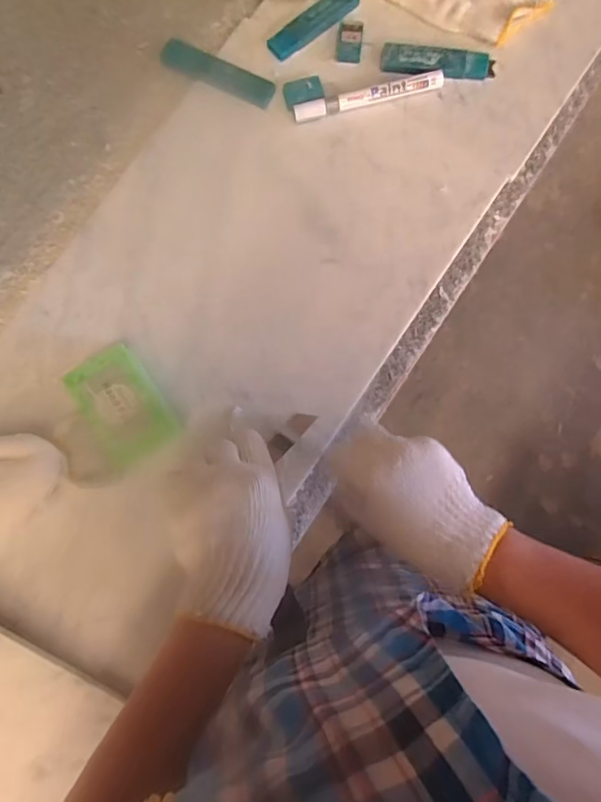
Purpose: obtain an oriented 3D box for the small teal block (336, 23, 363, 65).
[{"bbox_3d":[0.048,-0.346,0.487,0.023,0.011,0.038,6,84,2],"label":"small teal block"}]

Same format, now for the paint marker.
[{"bbox_3d":[0.064,-0.287,0.476,0.141,0.014,0.017,-15,84,0],"label":"paint marker"}]

